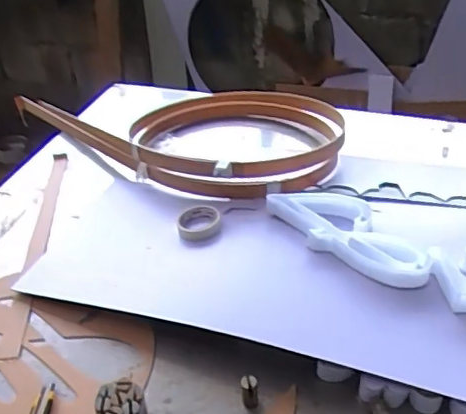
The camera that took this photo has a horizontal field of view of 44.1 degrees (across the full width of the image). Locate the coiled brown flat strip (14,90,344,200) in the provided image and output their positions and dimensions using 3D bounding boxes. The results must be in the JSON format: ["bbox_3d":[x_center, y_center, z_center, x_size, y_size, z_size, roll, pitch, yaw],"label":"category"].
[{"bbox_3d":[-0.125,-0.261,1.526,0.909,0.091,0.511,28,51,34],"label":"coiled brown flat strip"}]

